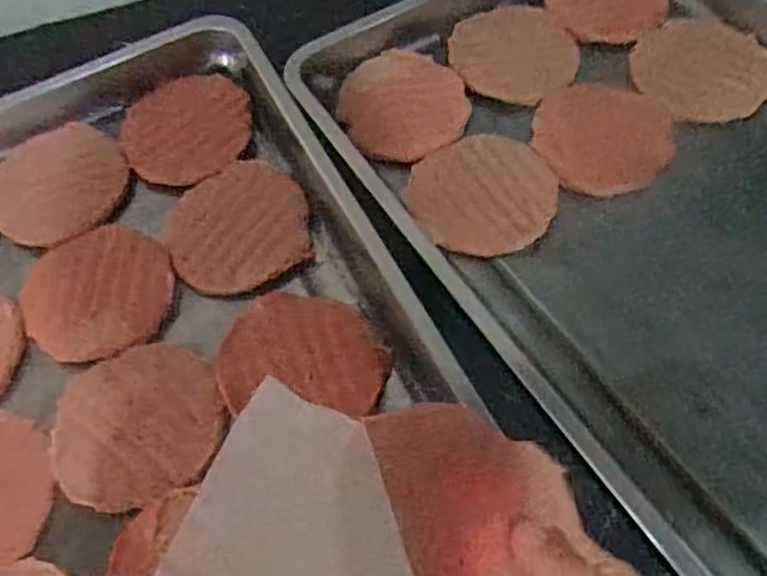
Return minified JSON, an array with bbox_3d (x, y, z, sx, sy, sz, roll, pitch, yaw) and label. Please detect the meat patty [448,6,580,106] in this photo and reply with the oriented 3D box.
[{"bbox_3d":[0.115,-0.208,0.613,0.106,0.004,0.113,-1,60,2],"label":"meat patty"}]

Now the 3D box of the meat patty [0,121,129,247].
[{"bbox_3d":[-0.263,-0.086,0.561,0.107,0.008,0.101,-1,60,2],"label":"meat patty"}]

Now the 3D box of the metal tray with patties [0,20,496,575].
[{"bbox_3d":[-0.182,0.055,0.465,0.397,0.033,0.601,-25,62,-11],"label":"metal tray with patties"}]

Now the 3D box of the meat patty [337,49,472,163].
[{"bbox_3d":[0.016,-0.156,0.587,0.106,0.004,0.111,-1,60,2],"label":"meat patty"}]

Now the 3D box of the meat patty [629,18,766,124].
[{"bbox_3d":[0.266,-0.184,0.588,0.108,0.010,0.112,-1,60,2],"label":"meat patty"}]

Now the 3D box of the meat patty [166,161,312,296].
[{"bbox_3d":[-0.109,-0.047,0.532,0.106,0.013,0.100,-1,60,2],"label":"meat patty"}]

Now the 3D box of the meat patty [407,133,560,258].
[{"bbox_3d":[0.076,-0.079,0.533,0.110,0.019,0.107,9,61,8],"label":"meat patty"}]

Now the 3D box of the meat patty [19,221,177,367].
[{"bbox_3d":[-0.209,0.003,0.513,0.104,0.008,0.104,-1,60,2],"label":"meat patty"}]

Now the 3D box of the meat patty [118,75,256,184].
[{"bbox_3d":[-0.166,-0.133,0.579,0.105,0.018,0.101,2,60,4],"label":"meat patty"}]

